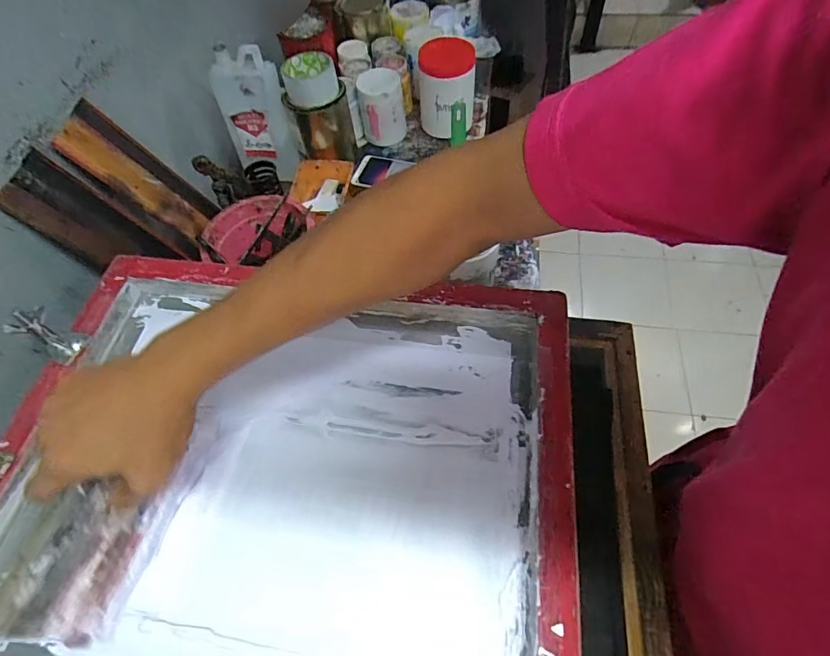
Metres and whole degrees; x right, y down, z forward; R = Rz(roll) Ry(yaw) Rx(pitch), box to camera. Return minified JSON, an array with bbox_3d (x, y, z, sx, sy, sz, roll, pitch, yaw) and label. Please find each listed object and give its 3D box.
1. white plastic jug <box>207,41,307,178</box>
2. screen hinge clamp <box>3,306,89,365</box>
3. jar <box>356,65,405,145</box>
[{"bbox_3d":[-0.268,-0.369,0.796,0.117,0.192,0.074,-5,58,2],"label":"white plastic jug"},{"bbox_3d":[-0.363,0.006,0.454,0.020,0.064,0.033,5,54,39],"label":"screen hinge clamp"},{"bbox_3d":[-0.062,-0.419,0.882,0.086,0.120,0.072,-10,58,-1],"label":"jar"}]

